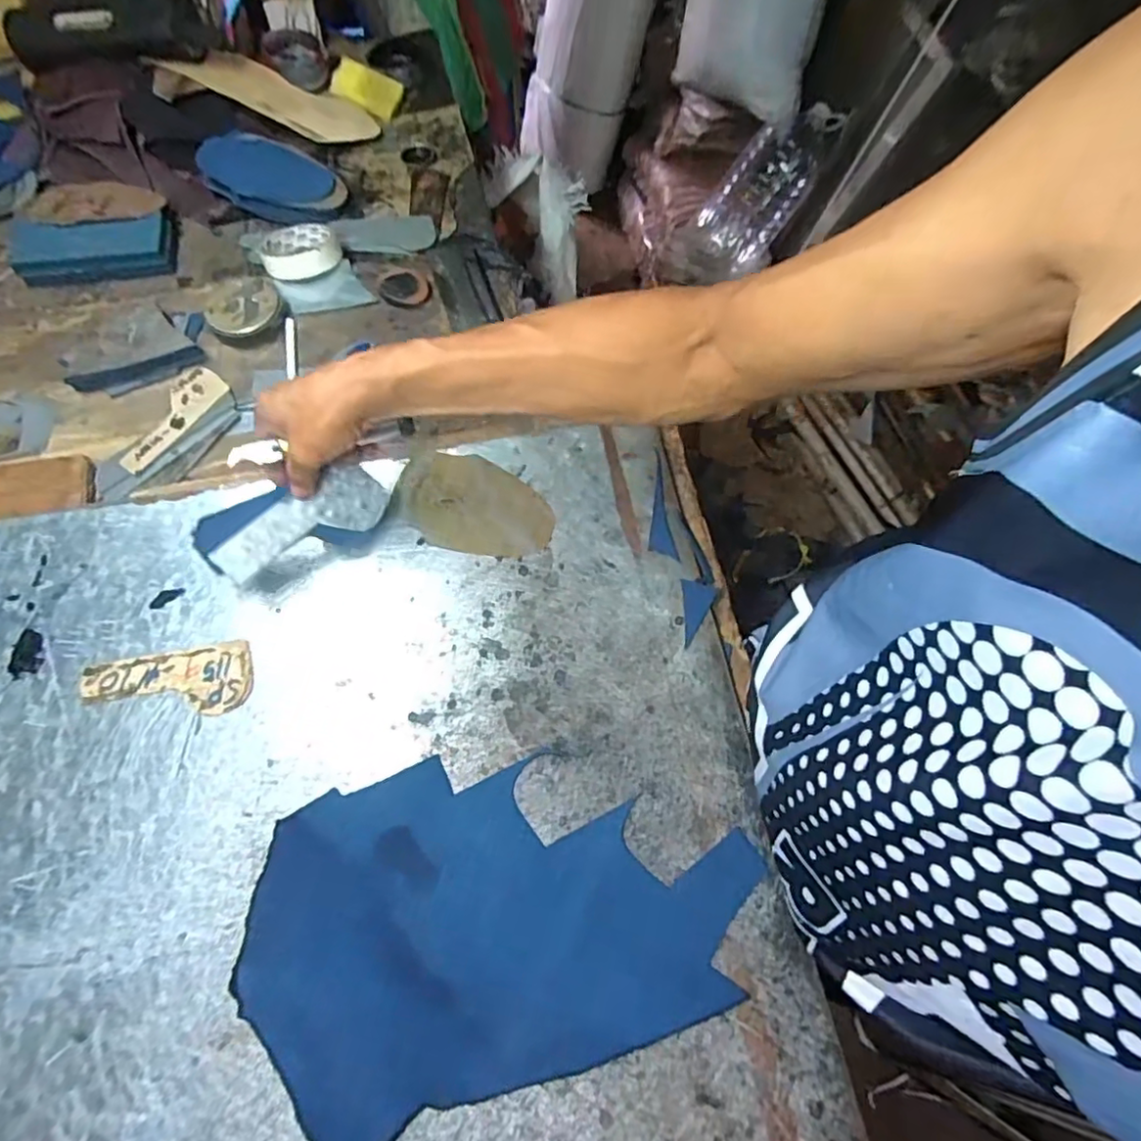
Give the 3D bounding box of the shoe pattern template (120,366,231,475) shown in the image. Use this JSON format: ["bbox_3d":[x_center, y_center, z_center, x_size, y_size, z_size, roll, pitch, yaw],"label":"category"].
[{"bbox_3d":[-0.394,-0.151,0.606,0.055,0.004,0.127,28,68,10],"label":"shoe pattern template"}]

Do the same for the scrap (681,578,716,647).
[{"bbox_3d":[0.104,0.035,0.514,0.029,0.006,0.055,11,67,3],"label":"scrap"}]

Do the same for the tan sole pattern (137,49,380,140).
[{"bbox_3d":[-0.373,-0.593,0.770,0.248,0.017,0.086,15,62,-15],"label":"tan sole pattern"}]

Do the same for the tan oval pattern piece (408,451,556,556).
[{"bbox_3d":[-0.078,-0.058,0.551,0.128,0.007,0.089,12,67,3],"label":"tan oval pattern piece"}]

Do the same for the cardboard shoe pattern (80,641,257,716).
[{"bbox_3d":[-0.318,0.091,0.488,0.125,0.004,0.055,-10,67,-6],"label":"cardboard shoe pattern"}]

